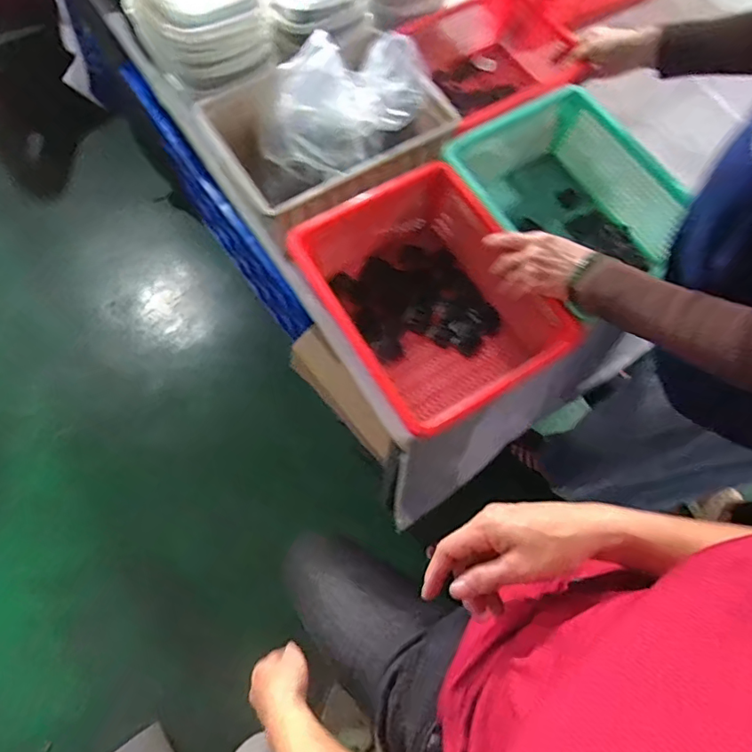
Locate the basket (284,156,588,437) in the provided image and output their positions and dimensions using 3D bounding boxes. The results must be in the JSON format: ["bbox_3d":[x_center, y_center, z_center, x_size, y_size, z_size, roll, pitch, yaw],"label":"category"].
[{"bbox_3d":[0.066,-0.102,0.665,0.246,0.112,0.316,-31,74,-12],"label":"basket"}]

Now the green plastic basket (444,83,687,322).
[{"bbox_3d":[0.245,-0.252,0.736,0.244,0.121,0.289,-32,74,-12],"label":"green plastic basket"}]

